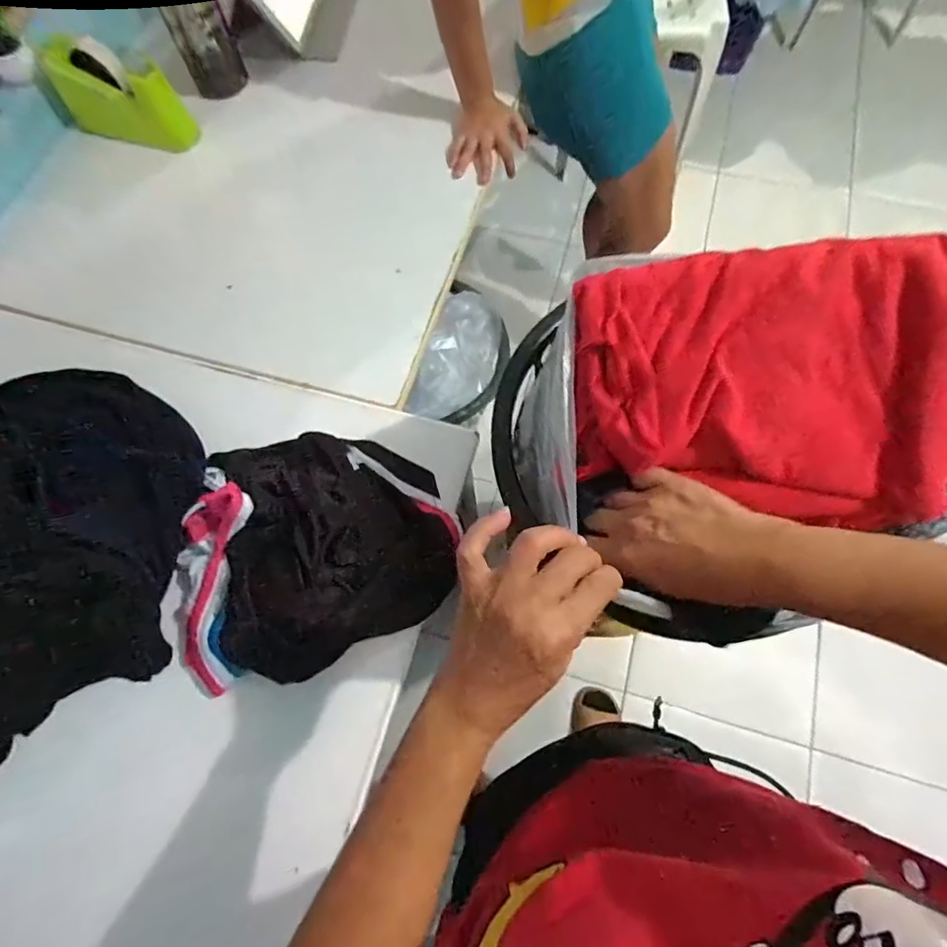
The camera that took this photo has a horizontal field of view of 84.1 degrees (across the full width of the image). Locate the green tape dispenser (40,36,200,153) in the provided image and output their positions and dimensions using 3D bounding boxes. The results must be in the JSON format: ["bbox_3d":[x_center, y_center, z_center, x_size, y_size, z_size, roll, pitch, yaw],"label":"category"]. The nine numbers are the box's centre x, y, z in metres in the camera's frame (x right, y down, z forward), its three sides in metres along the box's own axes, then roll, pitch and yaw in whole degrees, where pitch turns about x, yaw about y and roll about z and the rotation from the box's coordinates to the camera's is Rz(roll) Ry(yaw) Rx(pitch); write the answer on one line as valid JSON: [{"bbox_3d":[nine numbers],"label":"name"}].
[{"bbox_3d":[-0.538,-0.574,0.802,0.176,0.120,0.084,19,72,9],"label":"green tape dispenser"}]

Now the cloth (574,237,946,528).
[{"bbox_3d":[0.193,-0.055,0.339,0.242,0.025,0.169,0,100,10],"label":"cloth"}]

